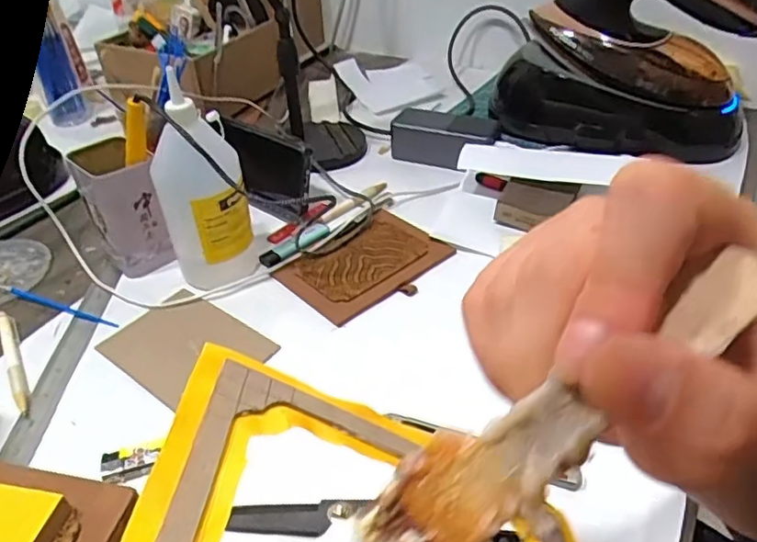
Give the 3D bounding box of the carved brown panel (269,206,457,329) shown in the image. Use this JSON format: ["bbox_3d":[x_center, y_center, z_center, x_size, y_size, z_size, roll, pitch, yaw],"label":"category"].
[{"bbox_3d":[-0.010,-0.009,0.588,0.147,0.010,0.111,-31,45,-30],"label":"carved brown panel"}]

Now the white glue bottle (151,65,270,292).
[{"bbox_3d":[-0.152,-0.063,0.536,0.075,0.172,0.053,-24,41,-23],"label":"white glue bottle"}]

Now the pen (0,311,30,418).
[{"bbox_3d":[-0.313,0.073,0.513,0.014,0.008,0.137,-23,41,-23],"label":"pen"}]

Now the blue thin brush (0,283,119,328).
[{"bbox_3d":[-0.320,0.028,0.574,0.175,0.010,0.012,14,41,20],"label":"blue thin brush"}]

